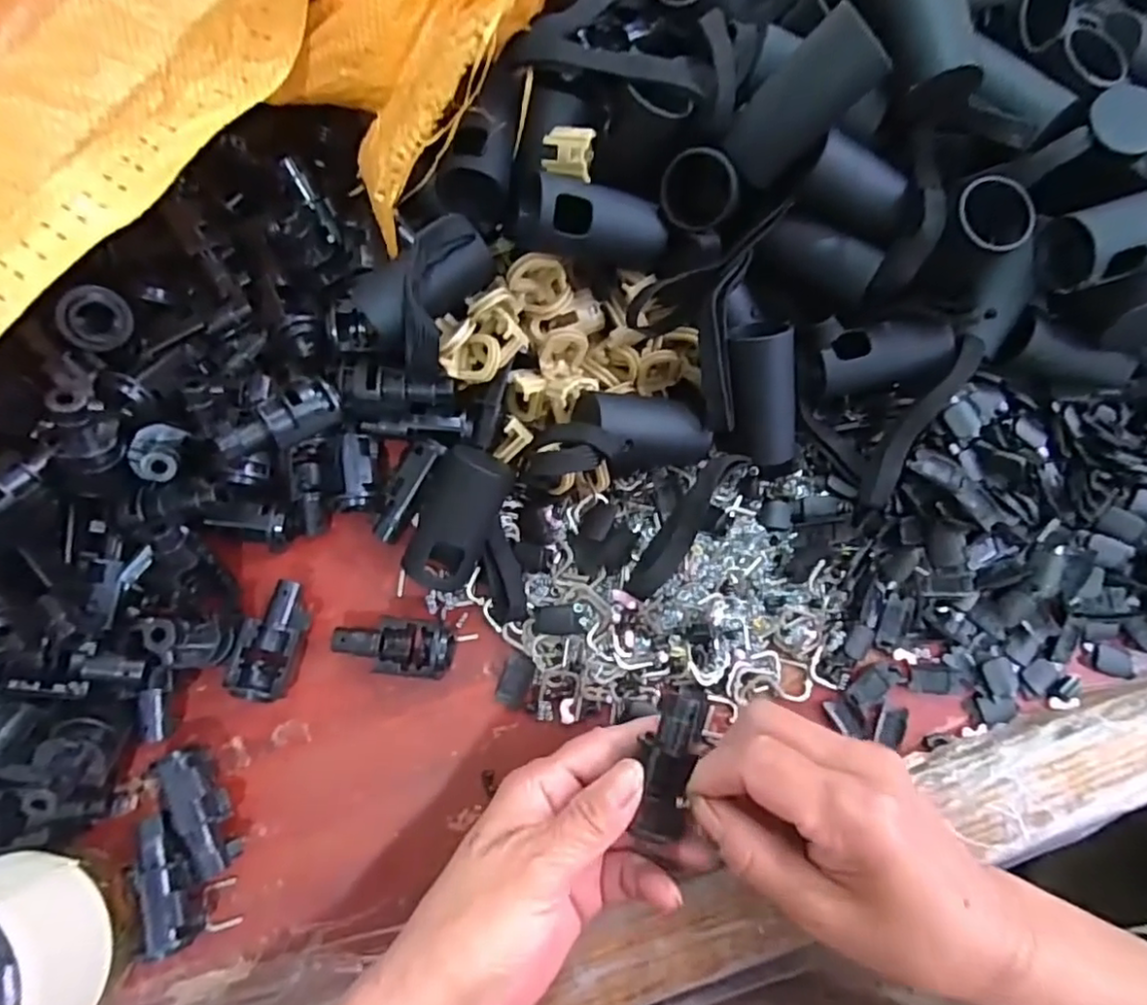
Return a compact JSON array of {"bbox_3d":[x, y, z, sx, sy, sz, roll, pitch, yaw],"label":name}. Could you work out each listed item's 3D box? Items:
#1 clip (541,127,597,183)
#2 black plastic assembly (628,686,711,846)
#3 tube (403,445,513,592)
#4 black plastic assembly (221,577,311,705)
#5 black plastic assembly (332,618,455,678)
[{"bbox_3d":[-0.002,-0.151,0.271,0.023,0.013,0.016,18,79,3],"label":"clip"},{"bbox_3d":[0.036,0.102,0.244,0.022,0.016,0.059,13,87,2],"label":"black plastic assembly"},{"bbox_3d":[-0.052,0.008,0.292,0.031,0.031,0.065,24,80,4],"label":"tube"},{"bbox_3d":[-0.138,0.063,0.292,0.024,0.022,0.053,9,79,1],"label":"black plastic assembly"},{"bbox_3d":[-0.083,0.066,0.290,0.053,0.027,0.024,7,79,1],"label":"black plastic assembly"}]

